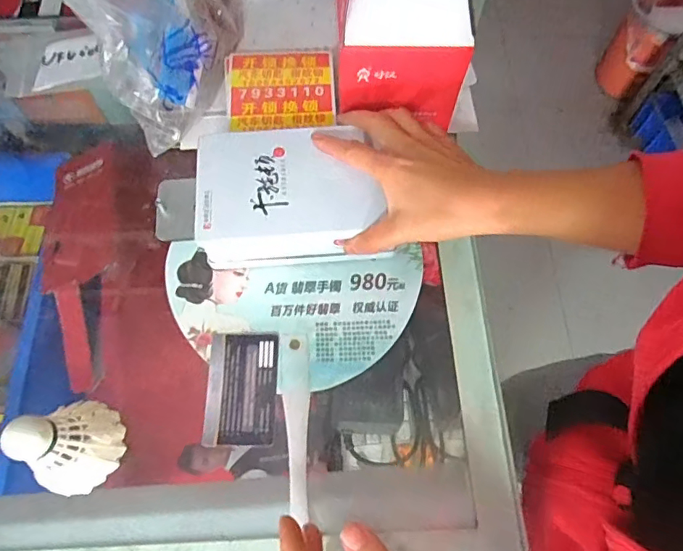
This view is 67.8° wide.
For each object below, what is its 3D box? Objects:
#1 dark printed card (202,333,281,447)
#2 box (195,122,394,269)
[{"bbox_3d":[-0.076,0.087,0.396,0.053,0.005,0.085,2,72,-3],"label":"dark printed card"},{"bbox_3d":[-0.044,-0.066,0.421,0.139,0.053,0.103,-1,67,-1],"label":"box"}]

